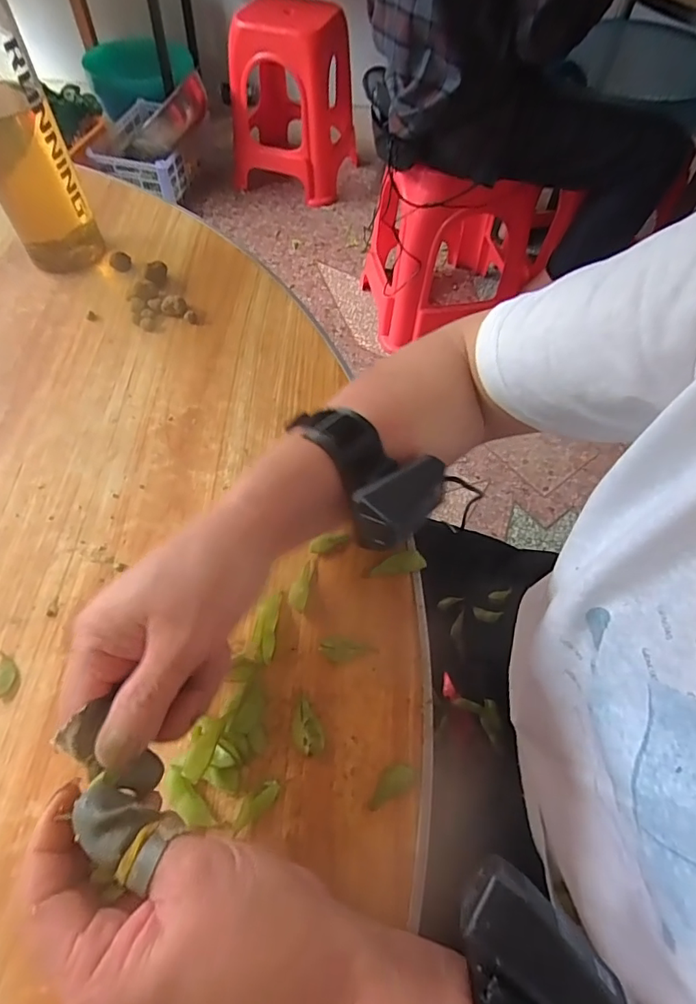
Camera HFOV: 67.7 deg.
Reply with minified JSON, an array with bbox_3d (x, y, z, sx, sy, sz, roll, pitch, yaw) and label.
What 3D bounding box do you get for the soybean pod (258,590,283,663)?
[{"bbox_3d":[-0.049,0.075,0.318,0.011,0.008,0.044,5,58,0],"label":"soybean pod"}]

